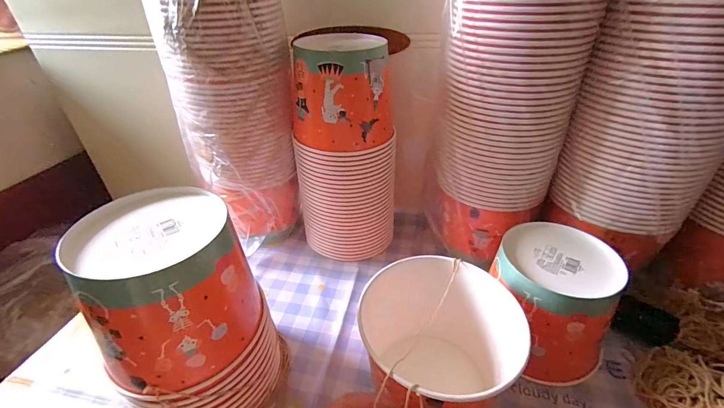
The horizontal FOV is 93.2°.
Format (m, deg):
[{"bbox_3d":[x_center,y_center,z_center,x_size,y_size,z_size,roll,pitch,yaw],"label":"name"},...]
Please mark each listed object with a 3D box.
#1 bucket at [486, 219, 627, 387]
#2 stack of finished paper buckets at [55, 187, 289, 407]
[{"bbox_3d":[0.229,0.120,0.429,0.124,0.134,0.134,-1,33,1],"label":"bucket"},{"bbox_3d":[-0.173,0.126,0.353,0.154,0.231,0.145,11,35,18],"label":"stack of finished paper buckets"}]

